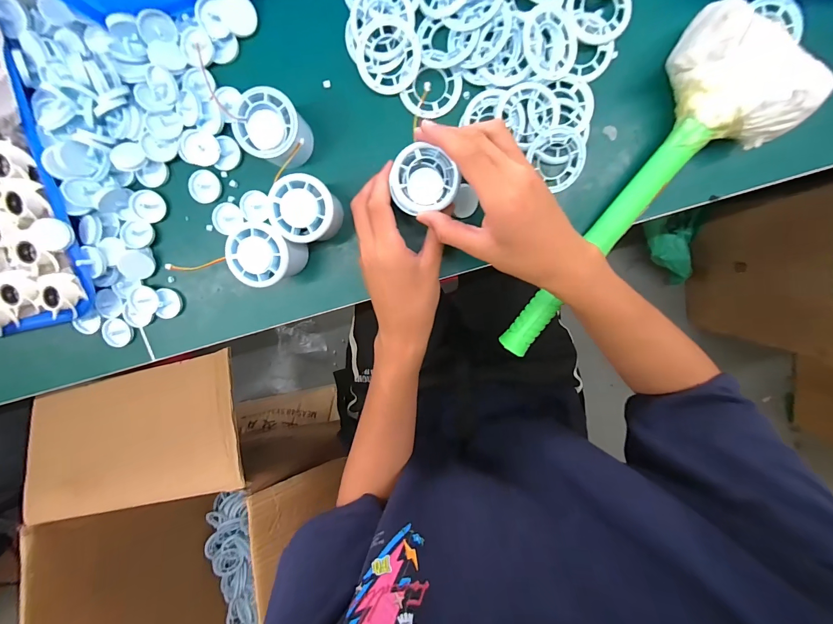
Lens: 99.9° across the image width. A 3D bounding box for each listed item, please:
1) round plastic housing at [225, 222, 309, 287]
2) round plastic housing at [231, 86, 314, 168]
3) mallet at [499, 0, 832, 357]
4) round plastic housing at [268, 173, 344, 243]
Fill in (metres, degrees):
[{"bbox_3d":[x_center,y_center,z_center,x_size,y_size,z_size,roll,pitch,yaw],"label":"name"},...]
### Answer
[{"bbox_3d":[-0.140,-0.054,0.337,0.058,0.058,0.054,0,99,2],"label":"round plastic housing"},{"bbox_3d":[-0.127,-0.164,0.320,0.052,0.054,0.053,0,99,2],"label":"round plastic housing"},{"bbox_3d":[0.185,-0.090,0.316,0.108,0.059,0.319,37,98,-3],"label":"mallet"},{"bbox_3d":[-0.100,-0.094,0.333,0.056,0.058,0.055,0,99,2],"label":"round plastic housing"}]

